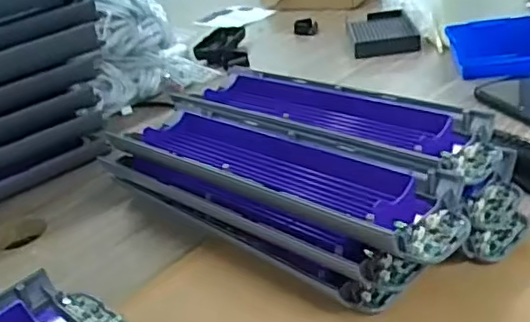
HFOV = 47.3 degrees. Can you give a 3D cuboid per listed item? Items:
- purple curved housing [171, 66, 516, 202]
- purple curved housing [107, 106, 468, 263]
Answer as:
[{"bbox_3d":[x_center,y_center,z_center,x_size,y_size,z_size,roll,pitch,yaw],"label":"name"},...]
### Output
[{"bbox_3d":[0.050,-0.026,0.491,0.271,0.041,0.093,17,38,39],"label":"purple curved housing"},{"bbox_3d":[0.006,0.007,0.430,0.271,0.028,0.084,16,38,39],"label":"purple curved housing"}]

